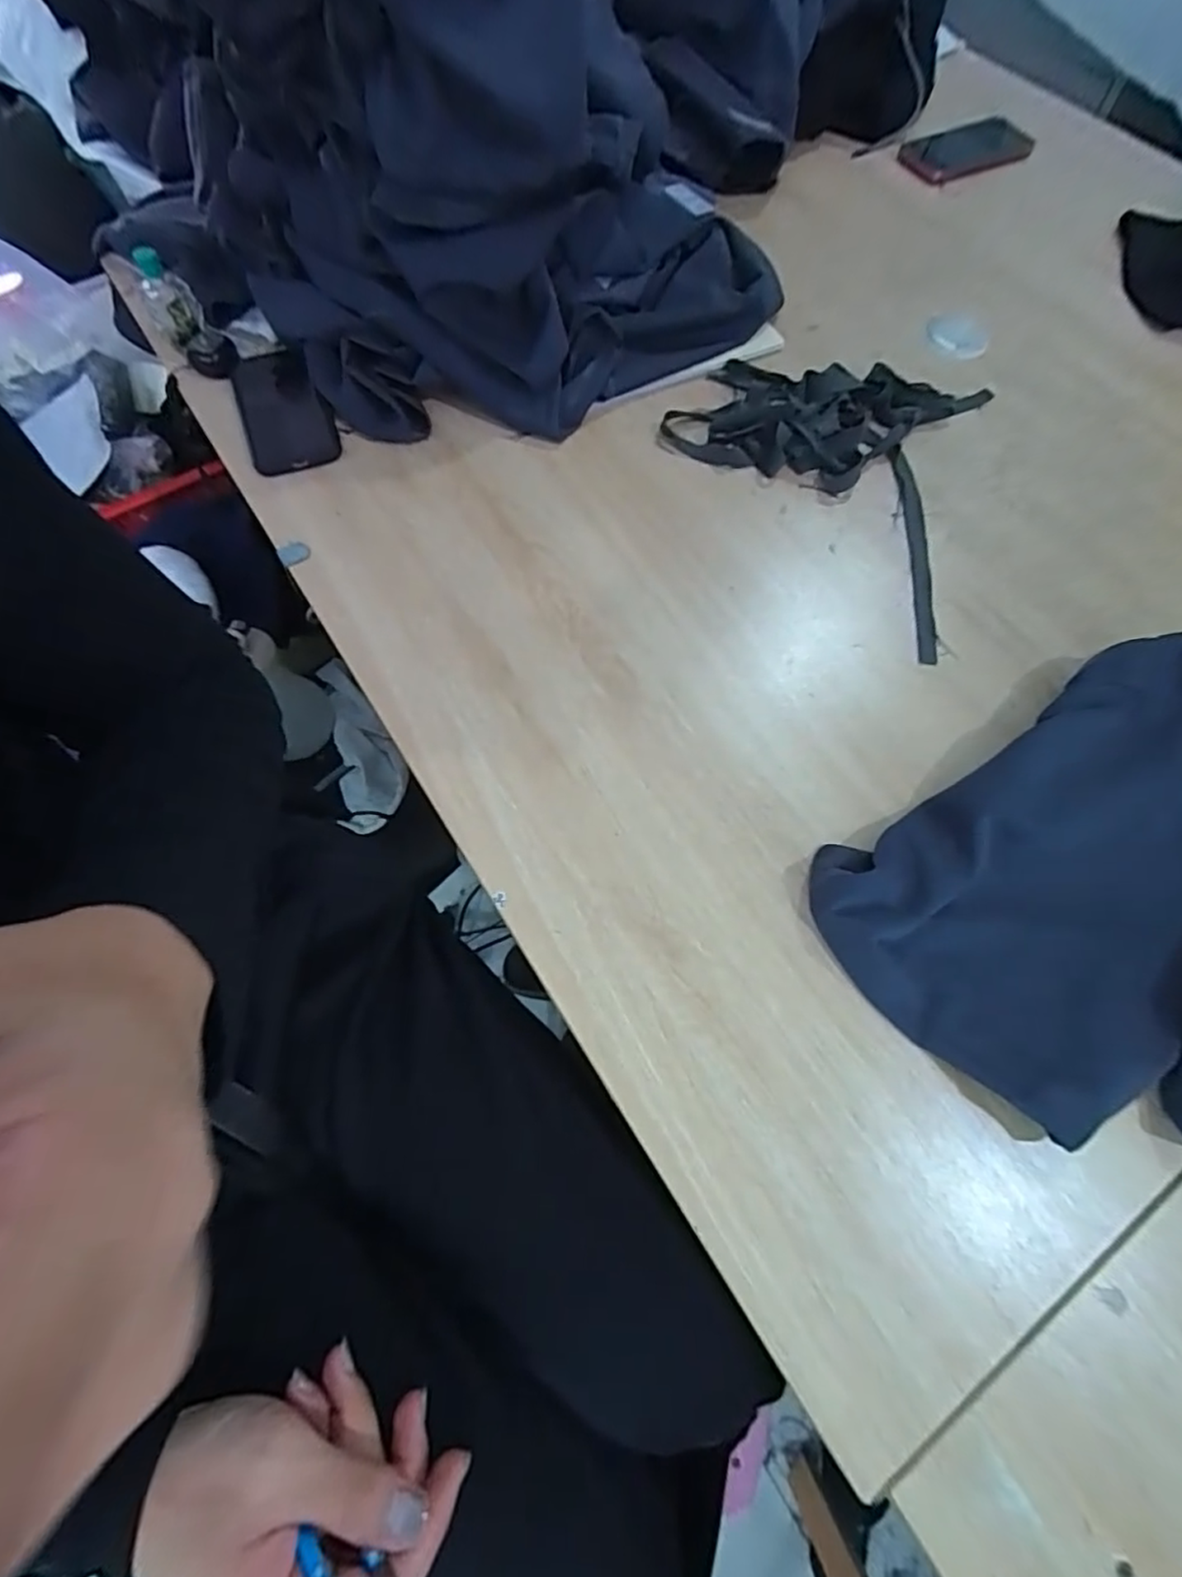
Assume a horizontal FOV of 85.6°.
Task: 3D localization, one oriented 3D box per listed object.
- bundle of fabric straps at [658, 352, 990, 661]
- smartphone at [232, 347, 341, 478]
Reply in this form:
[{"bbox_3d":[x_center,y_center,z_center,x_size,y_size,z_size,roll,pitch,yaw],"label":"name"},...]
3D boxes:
[{"bbox_3d":[0.195,-0.287,0.559,0.267,0.027,0.299,21,67,9],"label":"bundle of fabric straps"},{"bbox_3d":[-0.284,-0.349,0.587,0.075,0.012,0.150,-21,68,-9],"label":"smartphone"}]

